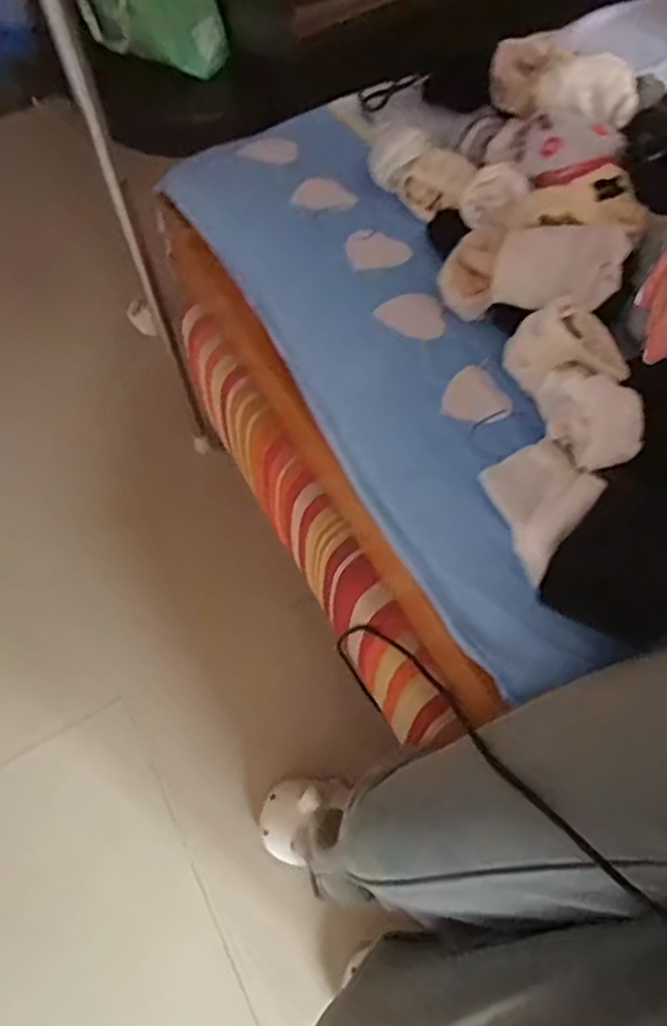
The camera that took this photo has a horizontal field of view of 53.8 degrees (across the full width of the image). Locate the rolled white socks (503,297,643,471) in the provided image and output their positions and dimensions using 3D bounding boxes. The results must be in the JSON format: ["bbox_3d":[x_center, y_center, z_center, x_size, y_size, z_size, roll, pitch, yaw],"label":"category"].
[{"bbox_3d":[0.192,-0.101,0.506,0.065,0.050,0.132,-21,64,-8],"label":"rolled white socks"}]

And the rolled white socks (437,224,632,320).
[{"bbox_3d":[0.161,-0.202,0.542,0.148,0.056,0.066,8,61,35],"label":"rolled white socks"}]

